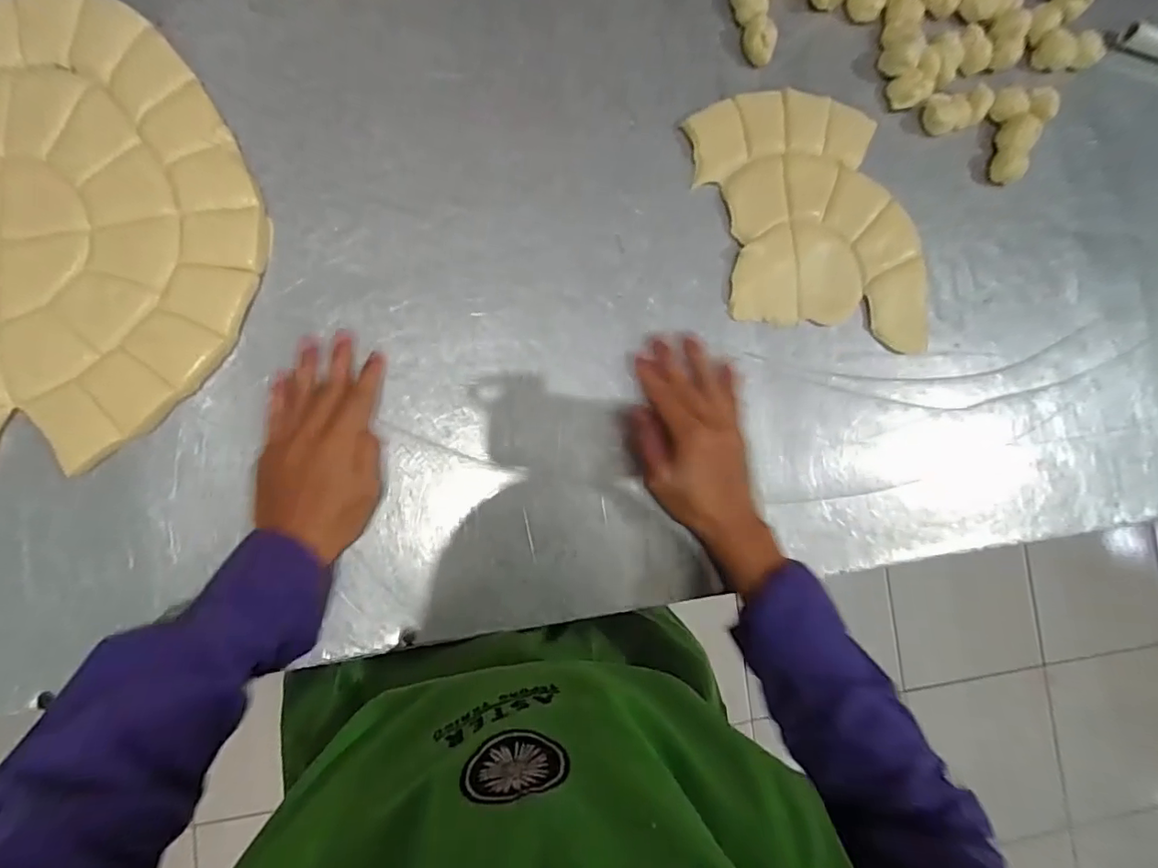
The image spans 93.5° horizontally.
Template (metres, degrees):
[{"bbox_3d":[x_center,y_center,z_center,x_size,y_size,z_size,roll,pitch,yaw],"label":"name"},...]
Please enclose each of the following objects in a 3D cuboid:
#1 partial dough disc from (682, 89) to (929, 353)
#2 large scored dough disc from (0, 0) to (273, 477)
[{"bbox_3d":[0.191,-0.170,0.443,0.162,0.011,0.221,-16,89,-10],"label":"partial dough disc"},{"bbox_3d":[-0.370,-0.126,0.355,0.300,0.017,0.286,1,87,-9],"label":"large scored dough disc"}]

